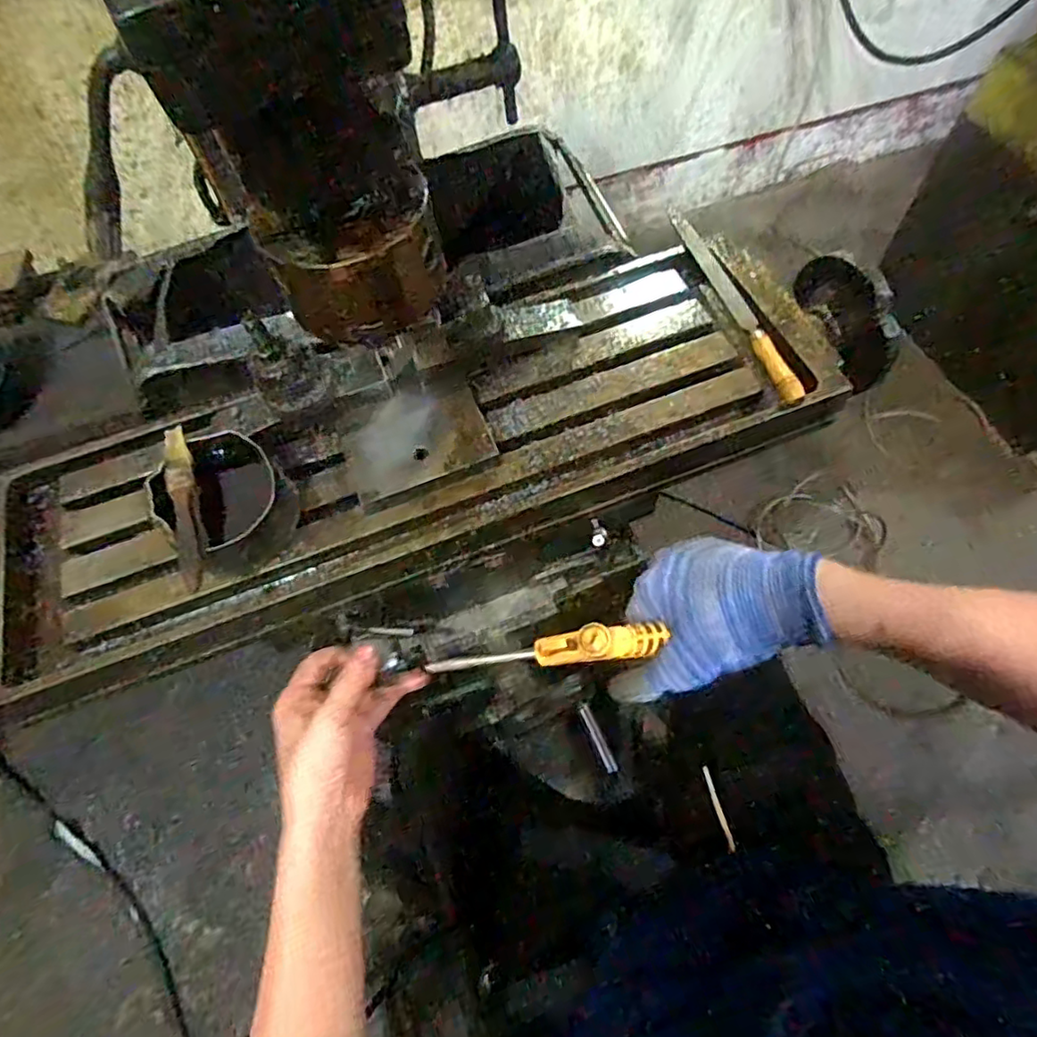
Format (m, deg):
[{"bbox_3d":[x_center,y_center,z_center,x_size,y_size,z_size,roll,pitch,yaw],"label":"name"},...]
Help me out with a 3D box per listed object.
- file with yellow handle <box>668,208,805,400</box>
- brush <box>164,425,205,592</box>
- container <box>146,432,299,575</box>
[{"bbox_3d":[0.215,-0.221,0.619,0.025,0.022,0.274,-16,62,-5],"label":"file with yellow handle"},{"bbox_3d":[-0.265,-0.011,0.496,0.019,0.021,0.139,-19,63,-6],"label":"brush"},{"bbox_3d":[-0.254,-0.016,0.538,0.100,0.061,0.113,-35,65,-14],"label":"container"}]

